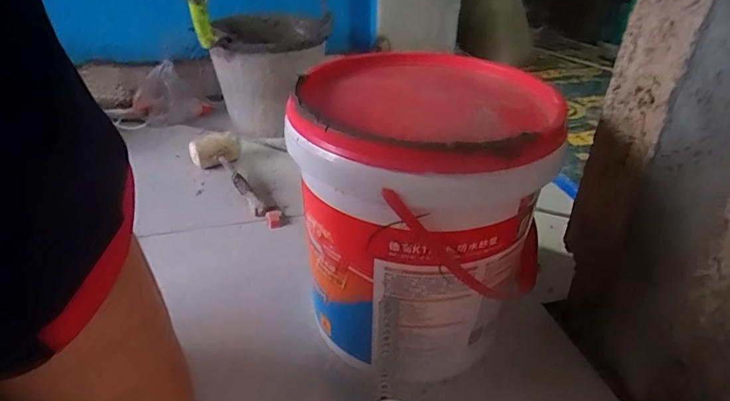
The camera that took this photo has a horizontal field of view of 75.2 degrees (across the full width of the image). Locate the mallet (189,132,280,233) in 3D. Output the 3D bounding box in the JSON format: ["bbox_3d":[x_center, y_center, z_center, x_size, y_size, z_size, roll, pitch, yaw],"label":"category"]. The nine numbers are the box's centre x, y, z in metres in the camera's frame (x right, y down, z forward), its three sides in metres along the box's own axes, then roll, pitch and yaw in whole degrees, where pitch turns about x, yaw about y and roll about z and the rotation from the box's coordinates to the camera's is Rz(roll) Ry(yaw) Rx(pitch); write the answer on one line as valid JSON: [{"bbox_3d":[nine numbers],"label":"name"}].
[{"bbox_3d":[-0.276,-0.042,0.977,0.100,0.077,0.314,-16,38,-24],"label":"mallet"}]

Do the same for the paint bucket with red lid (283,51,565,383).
[{"bbox_3d":[0.065,0.013,0.609,0.279,0.312,0.315,7,35,7],"label":"paint bucket with red lid"}]

